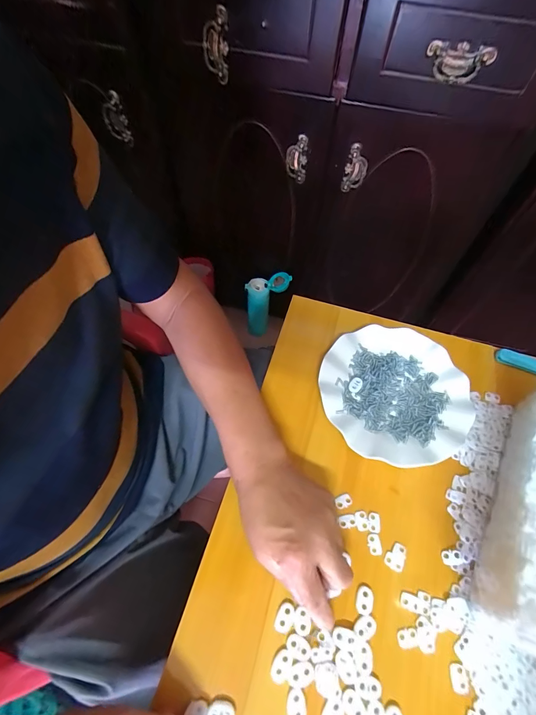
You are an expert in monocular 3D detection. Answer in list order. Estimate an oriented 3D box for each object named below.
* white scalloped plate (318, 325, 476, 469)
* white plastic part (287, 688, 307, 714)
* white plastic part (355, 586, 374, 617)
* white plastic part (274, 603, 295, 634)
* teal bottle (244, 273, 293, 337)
[{"bbox_3d":[0.159,0.045,0.422,0.180,0.028,0.178,1,60,-2],"label":"white scalloped plate"},{"bbox_3d":[0.024,0.295,0.276,0.016,0.004,0.024,-2,60,-4],"label":"white plastic part"},{"bbox_3d":[0.094,0.236,0.318,0.017,0.004,0.023,18,61,7],"label":"white plastic part"},{"bbox_3d":[0.016,0.241,0.304,0.015,0.004,0.022,26,62,12],"label":"white plastic part"},{"bbox_3d":[-0.005,-0.152,0.970,0.122,0.213,0.082,5,60,0],"label":"teal bottle"}]

